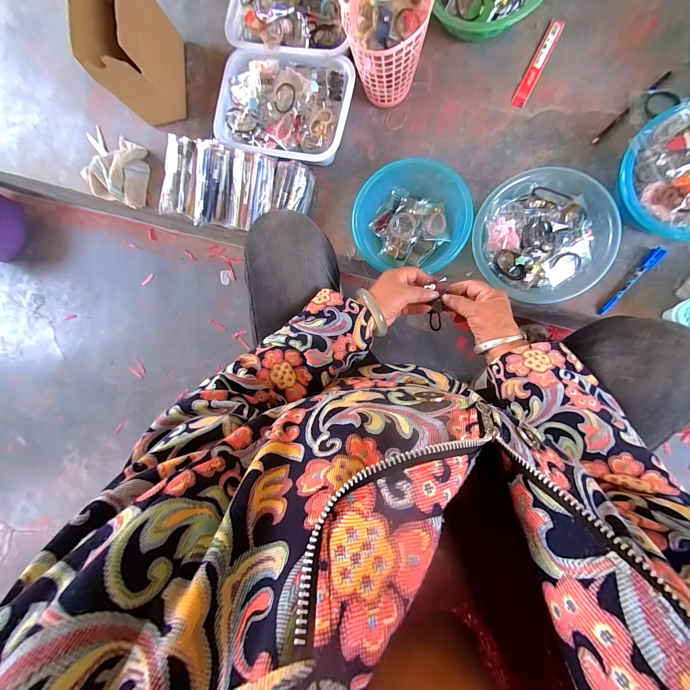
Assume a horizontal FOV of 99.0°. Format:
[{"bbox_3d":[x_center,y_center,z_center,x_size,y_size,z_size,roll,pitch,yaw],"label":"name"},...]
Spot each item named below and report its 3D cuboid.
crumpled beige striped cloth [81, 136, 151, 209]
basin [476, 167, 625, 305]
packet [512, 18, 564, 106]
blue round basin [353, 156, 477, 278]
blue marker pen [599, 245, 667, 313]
[{"bbox_3d":[-0.565,-0.439,0.733,0.146,0.052,0.151,20,93,8],"label":"crumpled beige striped cloth"},{"bbox_3d":[0.372,-0.204,0.569,0.238,0.072,0.222,0,90,9],"label":"basin"},{"bbox_3d":[0.392,-0.572,0.599,0.027,0.004,0.180,27,94,8],"label":"packet"},{"bbox_3d":[0.134,-0.259,0.603,0.217,0.079,0.198,0,90,9],"label":"blue round basin"},{"bbox_3d":[0.555,-0.120,0.569,0.021,0.018,0.152,38,95,7],"label":"blue marker pen"}]

